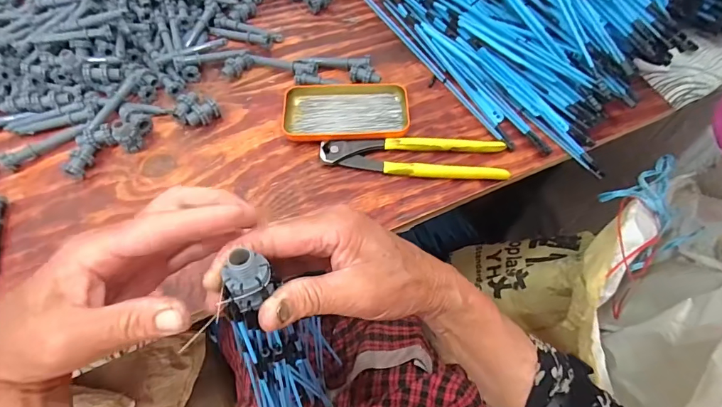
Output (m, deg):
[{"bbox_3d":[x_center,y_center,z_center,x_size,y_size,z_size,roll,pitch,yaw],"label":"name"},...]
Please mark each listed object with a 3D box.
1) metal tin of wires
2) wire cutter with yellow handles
[{"bbox_3d":[-0.017,-0.106,0.484,0.142,0.017,0.085,-2,61,0],"label":"metal tin of wires"},{"bbox_3d":[0.057,-0.051,0.453,0.199,0.014,0.048,2,61,2],"label":"wire cutter with yellow handles"}]

